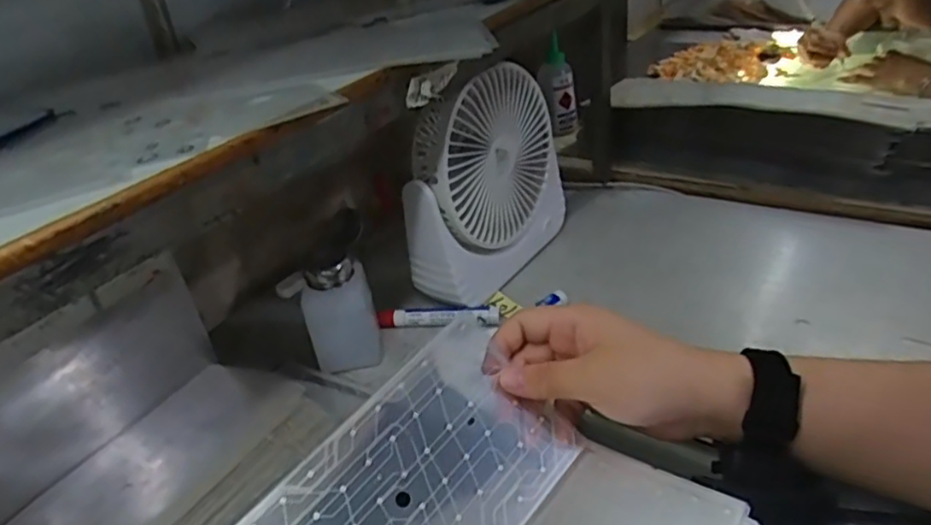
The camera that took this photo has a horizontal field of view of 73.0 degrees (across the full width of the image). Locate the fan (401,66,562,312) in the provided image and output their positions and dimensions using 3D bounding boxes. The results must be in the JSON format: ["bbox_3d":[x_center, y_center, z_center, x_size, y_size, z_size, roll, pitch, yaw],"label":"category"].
[{"bbox_3d":[0.023,-0.079,0.608,0.056,0.195,0.198,17,40,37],"label":"fan"}]

